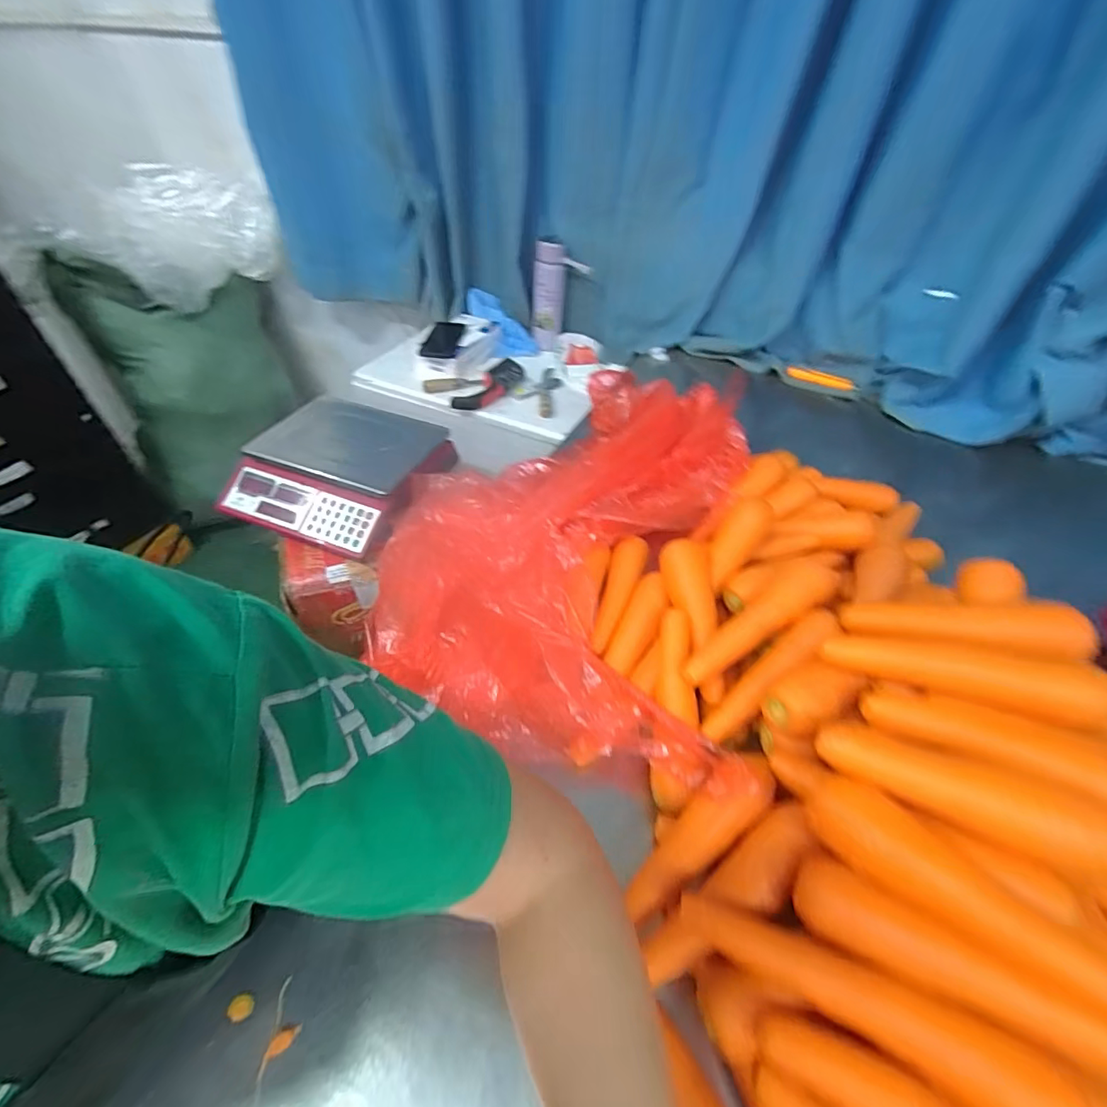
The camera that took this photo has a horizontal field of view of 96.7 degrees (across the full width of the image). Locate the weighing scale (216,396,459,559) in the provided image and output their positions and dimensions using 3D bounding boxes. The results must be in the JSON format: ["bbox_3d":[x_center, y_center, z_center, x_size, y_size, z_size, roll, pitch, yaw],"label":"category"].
[{"bbox_3d":[-0.357,-0.157,0.868,0.346,0.110,0.305,18,53,11],"label":"weighing scale"}]

